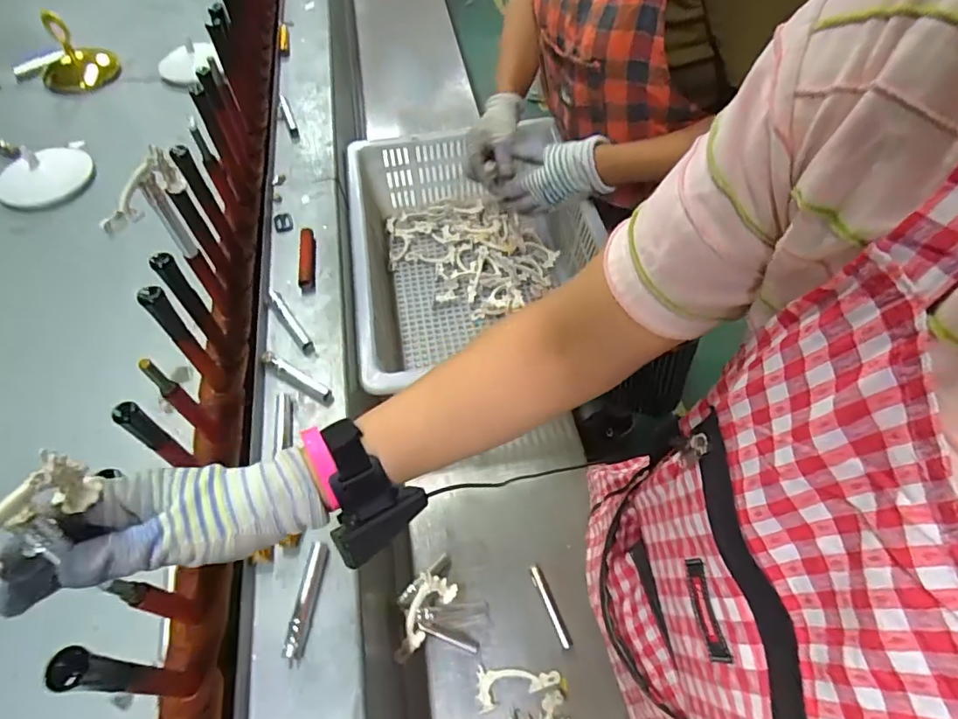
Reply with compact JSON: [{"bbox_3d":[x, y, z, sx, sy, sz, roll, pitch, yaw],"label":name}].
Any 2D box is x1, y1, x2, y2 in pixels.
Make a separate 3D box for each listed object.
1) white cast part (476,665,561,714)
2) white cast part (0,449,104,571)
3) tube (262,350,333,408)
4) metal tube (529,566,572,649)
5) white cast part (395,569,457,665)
[{"bbox_3d":[0.042,0.347,0.565,0.086,0.013,0.039,-1,56,-3],"label":"white cast part"},{"bbox_3d":[-0.231,0.087,0.261,0.015,0.039,0.086,23,56,12],"label":"white cast part"},{"bbox_3d":[-0.196,0.022,0.568,0.090,0.019,0.017,28,59,15],"label":"tube"},{"bbox_3d":[0.082,0.283,0.613,0.013,0.012,0.090,-18,59,-14],"label":"metal tube"},{"bbox_3d":[-0.055,0.273,0.560,0.041,0.020,0.086,16,57,8],"label":"white cast part"}]

